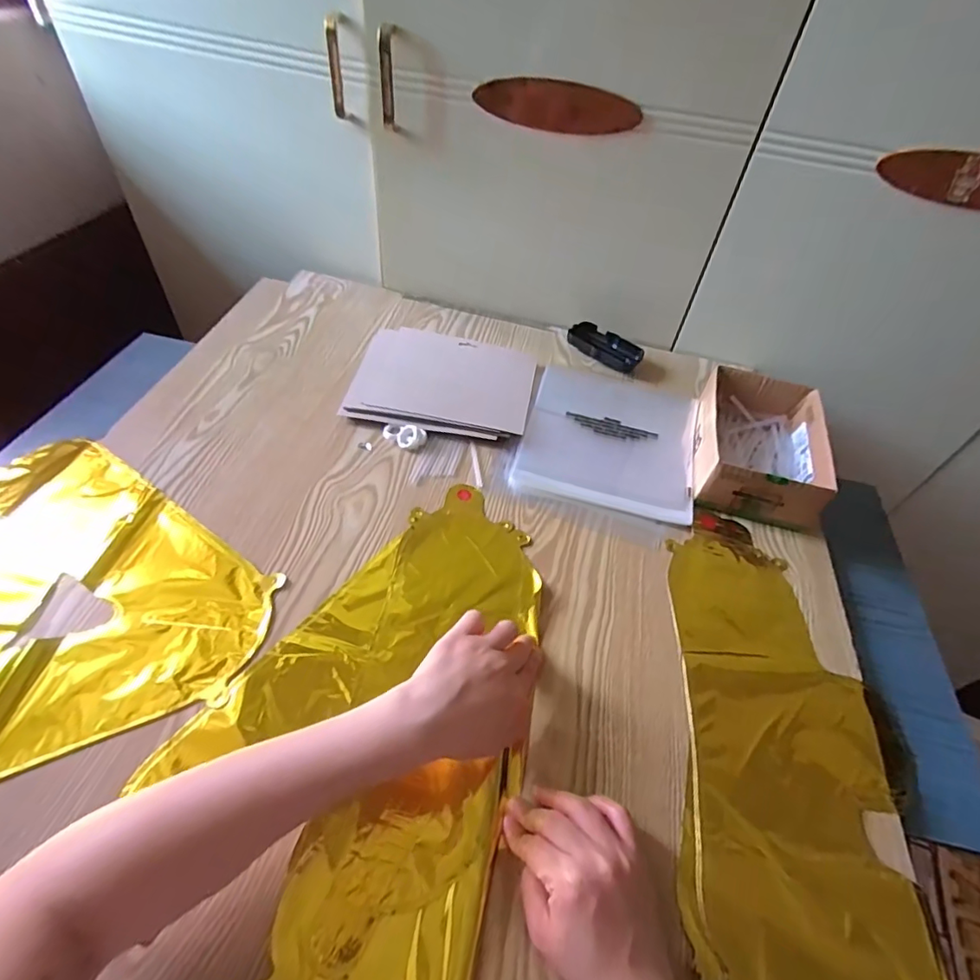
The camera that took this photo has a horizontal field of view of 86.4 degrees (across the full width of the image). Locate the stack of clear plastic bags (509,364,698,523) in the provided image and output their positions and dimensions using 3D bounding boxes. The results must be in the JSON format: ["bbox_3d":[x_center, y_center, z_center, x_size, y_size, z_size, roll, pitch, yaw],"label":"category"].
[{"bbox_3d":[0.148,-0.067,0.641,0.202,0.018,0.217,15,49,6],"label":"stack of clear plastic bags"}]

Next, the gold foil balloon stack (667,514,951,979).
[{"bbox_3d":[0.238,0.198,0.424,0.168,0.007,0.408,12,49,4],"label":"gold foil balloon stack"}]

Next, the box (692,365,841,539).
[{"bbox_3d":[0.305,-0.052,0.600,0.126,0.064,0.193,14,49,6],"label":"box"}]

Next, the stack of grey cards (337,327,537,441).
[{"bbox_3d":[-0.057,-0.138,0.665,0.216,0.019,0.174,11,49,3],"label":"stack of grey cards"}]

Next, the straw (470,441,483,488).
[{"bbox_3d":[-0.015,-0.029,0.594,0.007,0.004,0.065,-4,50,-10],"label":"straw"}]

